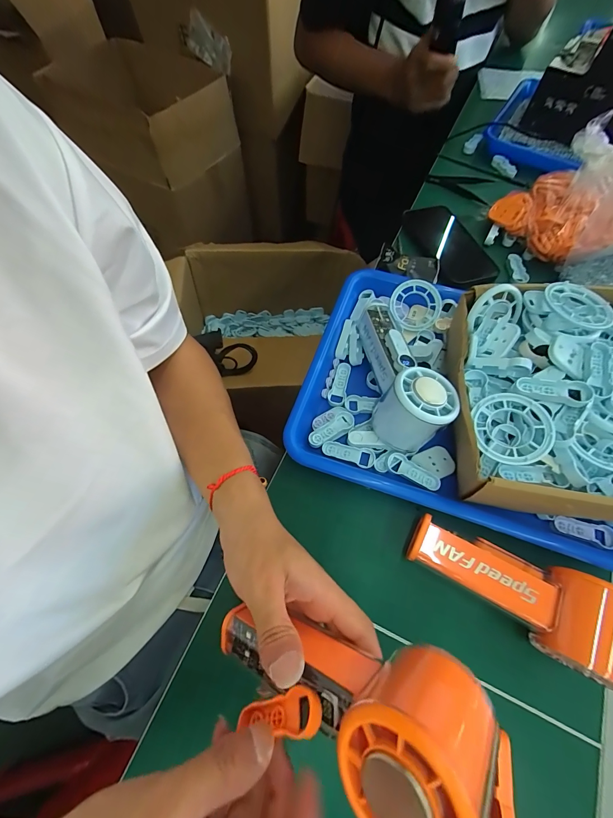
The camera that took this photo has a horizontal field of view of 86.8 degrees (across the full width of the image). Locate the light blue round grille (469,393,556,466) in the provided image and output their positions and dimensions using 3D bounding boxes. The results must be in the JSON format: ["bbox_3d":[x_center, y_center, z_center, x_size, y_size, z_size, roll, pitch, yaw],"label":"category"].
[{"bbox_3d":[0.159,0.016,0.254,0.055,0.017,0.055,-5,69,12],"label":"light blue round grille"}]

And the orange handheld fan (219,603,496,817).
[{"bbox_3d":[0.013,0.152,0.174,0.154,0.049,0.068,-6,57,41],"label":"orange handheld fan"}]

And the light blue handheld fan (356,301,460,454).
[{"bbox_3d":[0.091,-0.038,0.309,0.064,0.068,0.164,-4,65,-2],"label":"light blue handheld fan"}]

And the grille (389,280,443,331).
[{"bbox_3d":[0.125,-0.120,0.376,0.056,0.011,0.056,1,97,6],"label":"grille"}]

